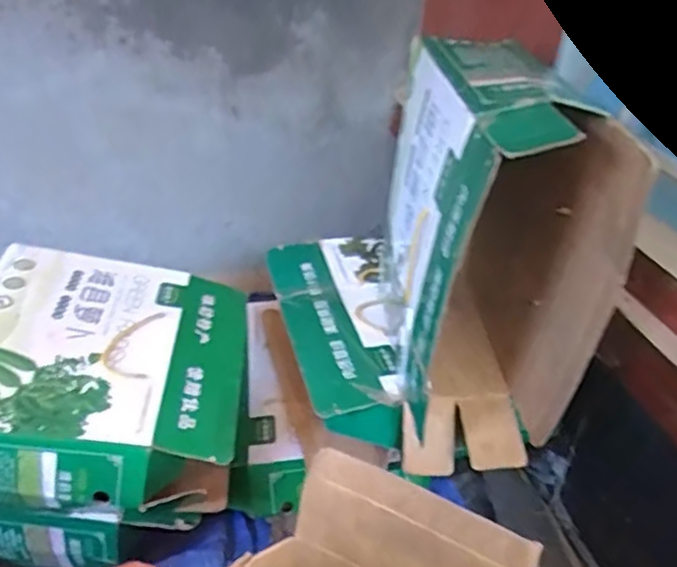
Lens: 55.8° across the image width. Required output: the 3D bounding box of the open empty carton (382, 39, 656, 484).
[{"bbox_3d":[0.158,-0.028,0.750,0.174,0.421,0.320,2,34,-4],"label":"open empty carton"}]

